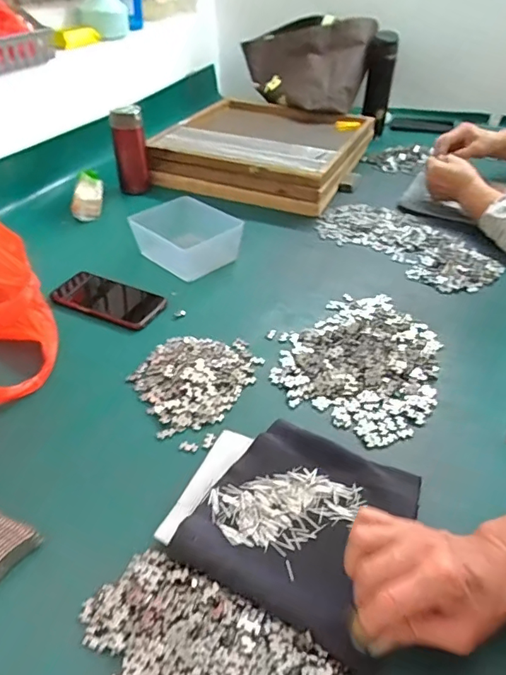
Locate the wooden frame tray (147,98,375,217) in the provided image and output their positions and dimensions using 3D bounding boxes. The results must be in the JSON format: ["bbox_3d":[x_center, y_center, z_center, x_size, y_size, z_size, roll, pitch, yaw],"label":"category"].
[{"bbox_3d":[0.025,-0.430,1.107,0.399,0.081,0.384,18,43,18],"label":"wooden frame tray"}]

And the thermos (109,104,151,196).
[{"bbox_3d":[-0.245,-0.378,0.990,0.056,0.161,0.057,8,41,8],"label":"thermos"}]

